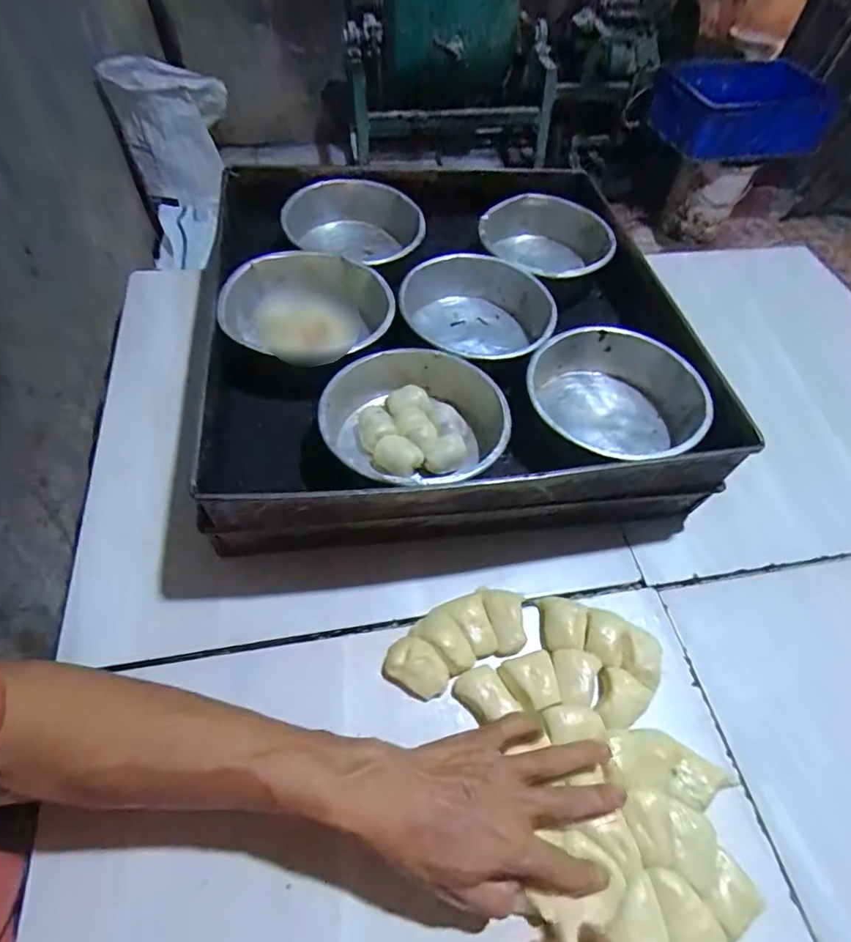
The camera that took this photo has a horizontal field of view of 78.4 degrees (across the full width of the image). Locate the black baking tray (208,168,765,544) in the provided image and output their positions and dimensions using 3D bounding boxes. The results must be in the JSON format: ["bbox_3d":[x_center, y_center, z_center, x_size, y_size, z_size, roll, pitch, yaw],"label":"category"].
[{"bbox_3d":[0.036,-0.144,0.550,0.482,0.109,0.433,-7,57,-7],"label":"black baking tray"}]

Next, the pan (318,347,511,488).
[{"bbox_3d":[-0.009,-0.036,0.450,0.147,0.065,0.152,1,56,-2],"label":"pan"}]

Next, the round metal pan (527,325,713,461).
[{"bbox_3d":[0.174,-0.061,0.485,0.157,0.062,0.167,-1,56,-4],"label":"round metal pan"}]

